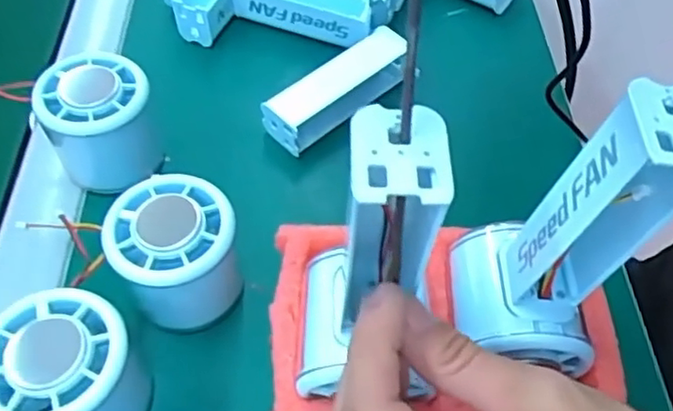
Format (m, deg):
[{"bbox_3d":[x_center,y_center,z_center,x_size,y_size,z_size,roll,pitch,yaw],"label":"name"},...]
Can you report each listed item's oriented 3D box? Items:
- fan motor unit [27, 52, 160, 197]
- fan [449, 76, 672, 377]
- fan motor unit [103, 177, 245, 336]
[{"bbox_3d":[-0.127,-0.043,0.341,0.057,0.060,0.054,-19,55,-11],"label":"fan motor unit"},{"bbox_3d":[0.077,0.011,0.215,0.059,0.108,0.051,9,58,8],"label":"fan"},{"bbox_3d":[-0.073,0.023,0.290,0.056,0.050,0.057,-11,54,-6],"label":"fan motor unit"}]

